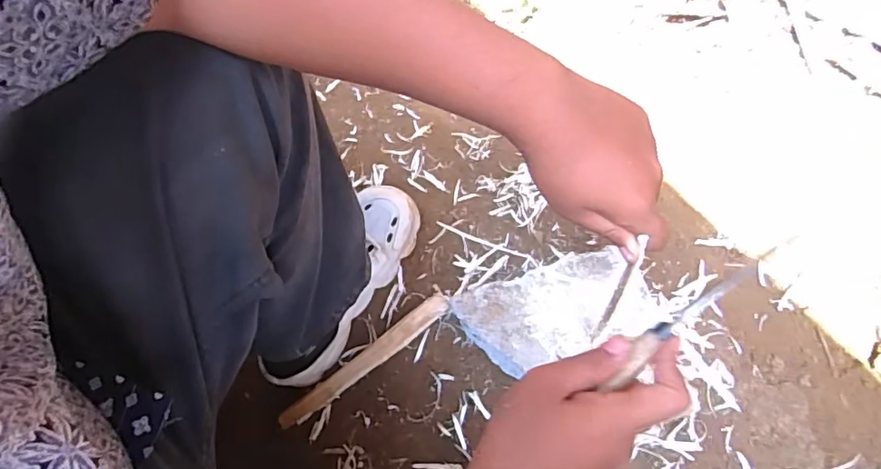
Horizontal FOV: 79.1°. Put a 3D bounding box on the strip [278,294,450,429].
[{"bbox_3d":[-0.098,0.163,0.682,0.263,0.018,0.028,-37,76,4],"label":"strip"}]

